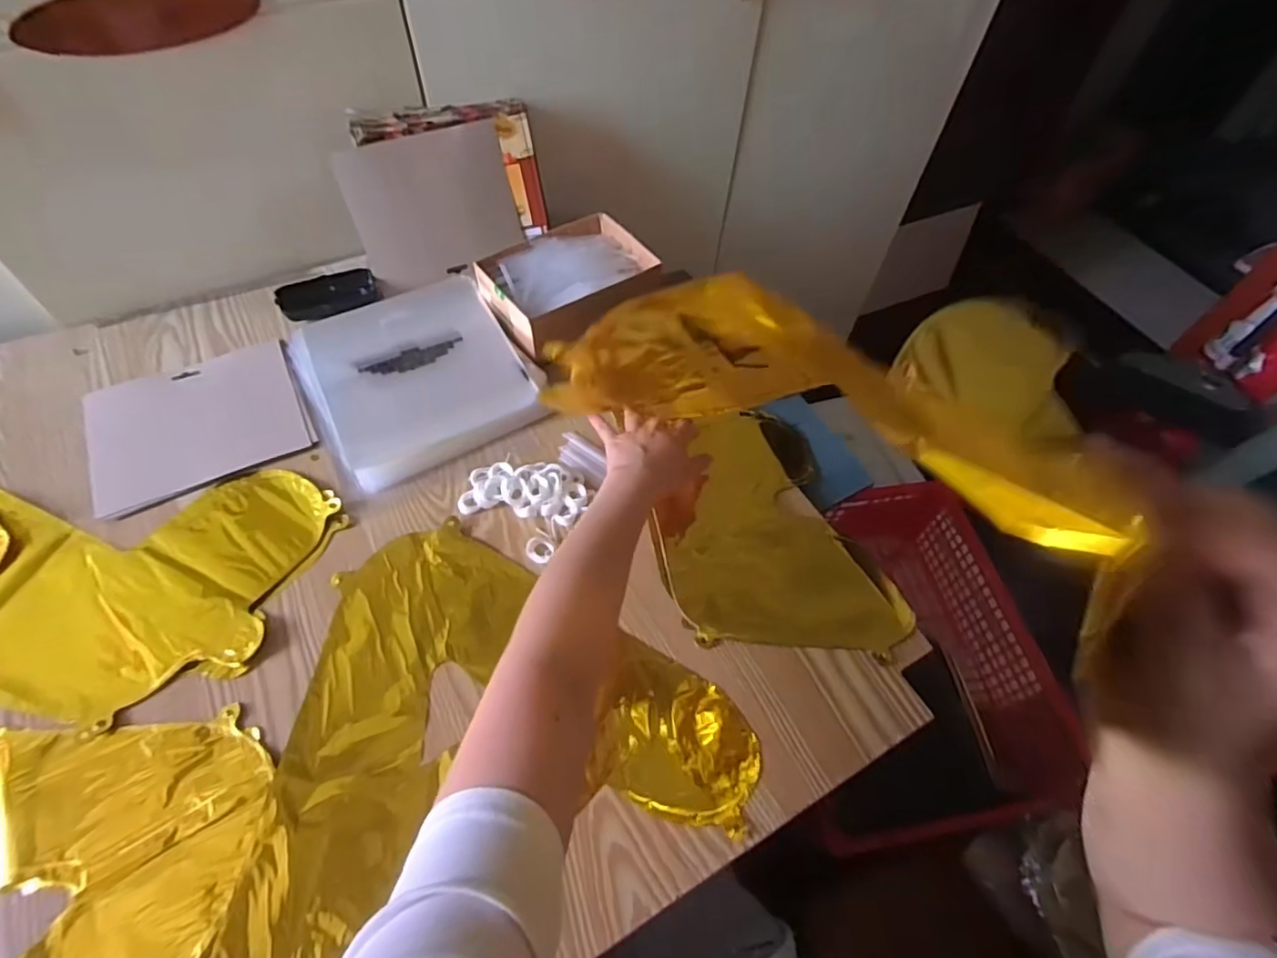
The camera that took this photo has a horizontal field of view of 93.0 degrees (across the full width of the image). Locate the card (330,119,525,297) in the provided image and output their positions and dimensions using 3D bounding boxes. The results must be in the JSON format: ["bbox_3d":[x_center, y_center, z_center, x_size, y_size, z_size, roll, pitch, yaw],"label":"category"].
[{"bbox_3d":[-0.245,-0.330,0.740,0.190,0.154,0.008,-25,38,-19],"label":"card"}]

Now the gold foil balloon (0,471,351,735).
[{"bbox_3d":[-0.512,0.079,0.532,0.422,0.022,0.229,7,56,2],"label":"gold foil balloon"}]

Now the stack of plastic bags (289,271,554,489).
[{"bbox_3d":[-0.242,-0.114,0.659,0.217,0.039,0.224,-28,62,-20],"label":"stack of plastic bags"}]

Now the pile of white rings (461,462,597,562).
[{"bbox_3d":[-0.112,0.017,0.593,0.116,0.021,0.096,27,59,15],"label":"pile of white rings"}]

